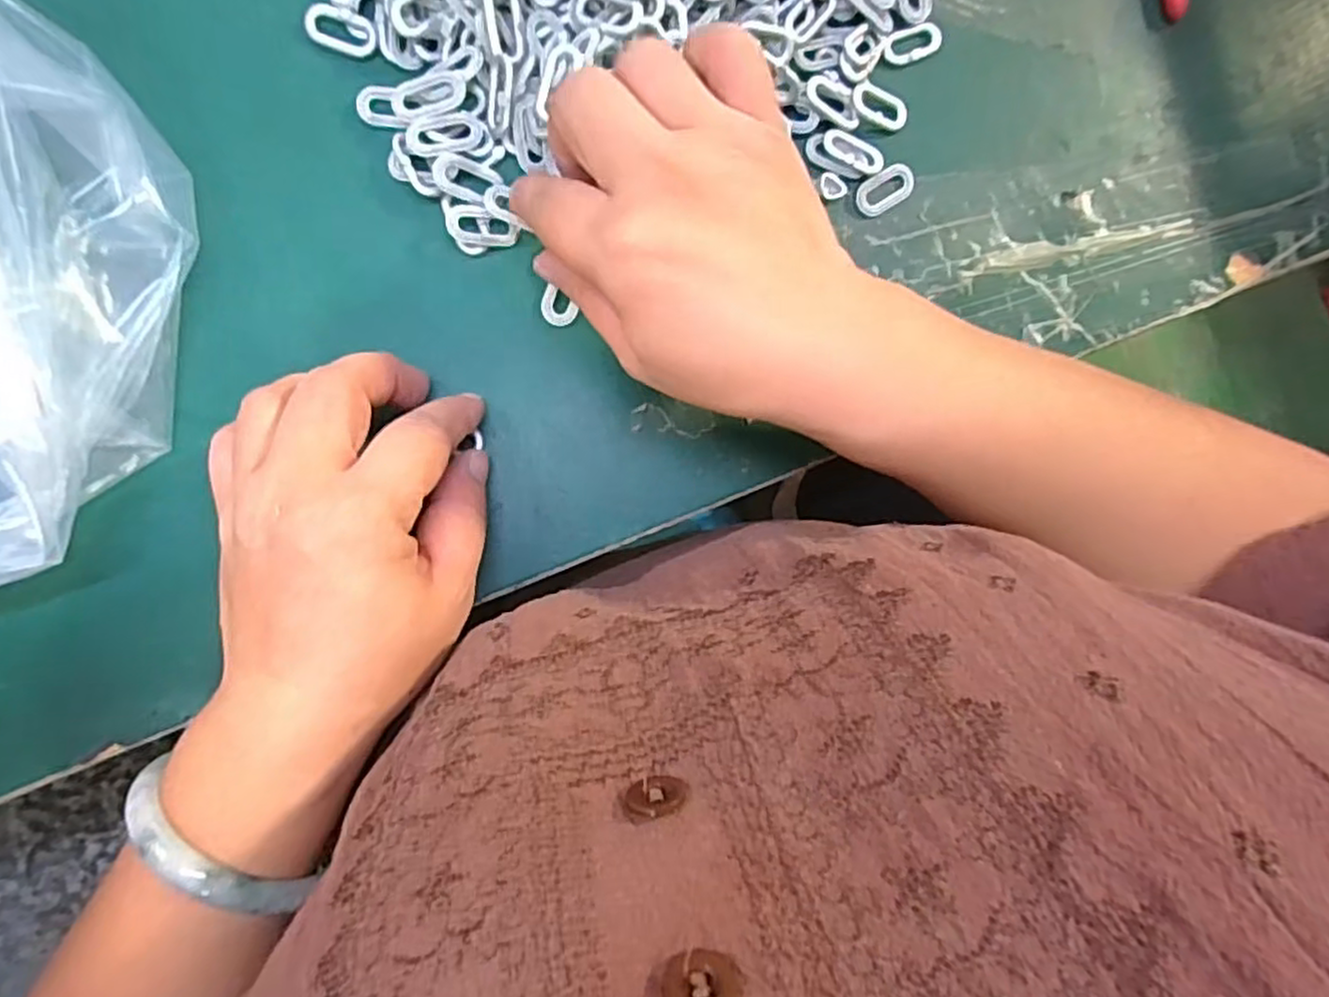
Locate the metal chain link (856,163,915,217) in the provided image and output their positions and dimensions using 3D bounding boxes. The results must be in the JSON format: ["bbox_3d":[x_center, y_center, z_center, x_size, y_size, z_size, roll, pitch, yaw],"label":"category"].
[{"bbox_3d":[0.091,-0.127,0.294,0.028,0.004,0.015,-35,94,-8],"label":"metal chain link"}]

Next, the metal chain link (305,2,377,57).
[{"bbox_3d":[-0.119,-0.173,0.265,0.026,0.004,0.014,13,87,-8],"label":"metal chain link"}]

